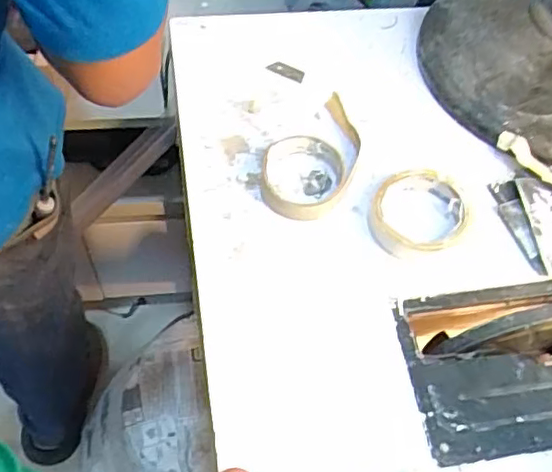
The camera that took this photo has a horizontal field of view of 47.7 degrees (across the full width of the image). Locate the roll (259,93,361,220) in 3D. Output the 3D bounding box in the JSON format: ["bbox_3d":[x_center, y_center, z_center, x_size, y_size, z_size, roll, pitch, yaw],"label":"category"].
[{"bbox_3d":[0.042,-0.076,0.608,0.082,0.020,0.147,38,63,17],"label":"roll"}]

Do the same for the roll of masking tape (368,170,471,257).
[{"bbox_3d":[0.135,-0.022,0.585,0.094,0.017,0.083,2,59,-4],"label":"roll of masking tape"}]

